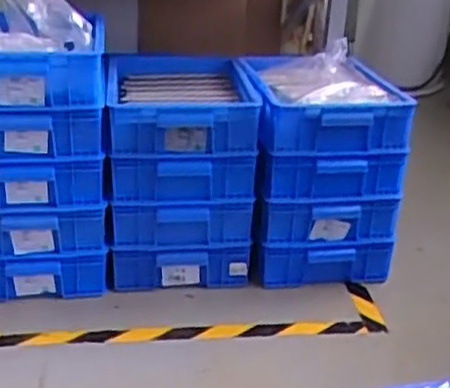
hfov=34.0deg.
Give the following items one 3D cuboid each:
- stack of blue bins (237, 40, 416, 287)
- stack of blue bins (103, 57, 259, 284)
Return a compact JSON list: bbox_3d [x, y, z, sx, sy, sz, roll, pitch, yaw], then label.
[{"bbox_3d":[0.195,-0.067,1.722,0.314,0.430,0.414,-1,24,-9],"label":"stack of blue bins"},{"bbox_3d":[-0.110,-0.050,1.672,0.306,0.416,0.385,-1,23,-8],"label":"stack of blue bins"}]

